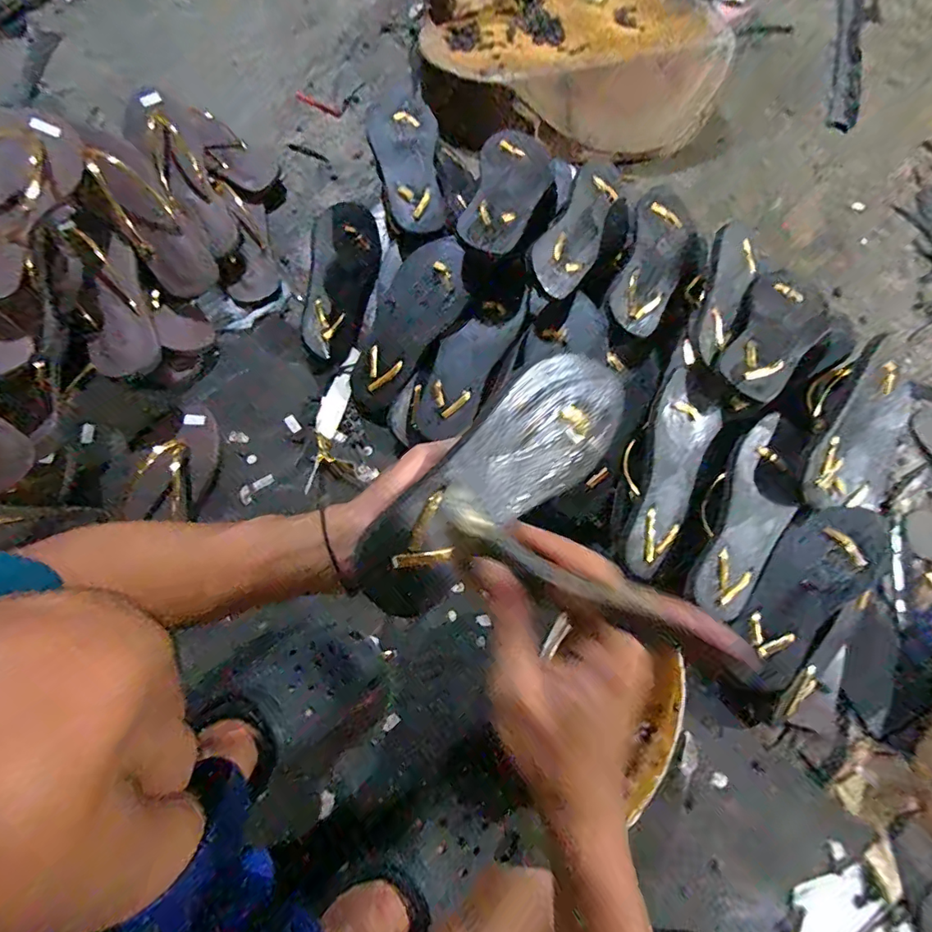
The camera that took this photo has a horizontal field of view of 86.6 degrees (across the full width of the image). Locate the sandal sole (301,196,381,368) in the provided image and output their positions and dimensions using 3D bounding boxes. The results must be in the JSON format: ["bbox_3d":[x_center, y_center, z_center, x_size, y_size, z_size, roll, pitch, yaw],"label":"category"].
[{"bbox_3d":[-0.169,-0.263,0.680,0.093,0.028,0.248,2,75,0],"label":"sandal sole"}]

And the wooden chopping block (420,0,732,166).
[{"bbox_3d":[0.203,-0.676,0.796,0.487,0.102,0.426,-33,77,-8],"label":"wooden chopping block"}]

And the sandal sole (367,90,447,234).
[{"bbox_3d":[-0.077,-0.414,0.672,0.088,0.025,0.242,-11,75,-3],"label":"sandal sole"}]

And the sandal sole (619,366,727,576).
[{"bbox_3d":[0.224,0.011,0.553,0.082,0.019,0.221,26,85,-14],"label":"sandal sole"}]

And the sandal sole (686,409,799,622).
[{"bbox_3d":[0.317,0.059,0.546,0.085,0.037,0.229,22,76,7],"label":"sandal sole"}]

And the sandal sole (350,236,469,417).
[{"bbox_3d":[-0.074,-0.173,0.619,0.090,0.019,0.224,34,100,9],"label":"sandal sole"}]

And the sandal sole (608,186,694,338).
[{"bbox_3d":[0.221,-0.248,0.588,0.069,0.023,0.199,25,76,6],"label":"sandal sole"}]

